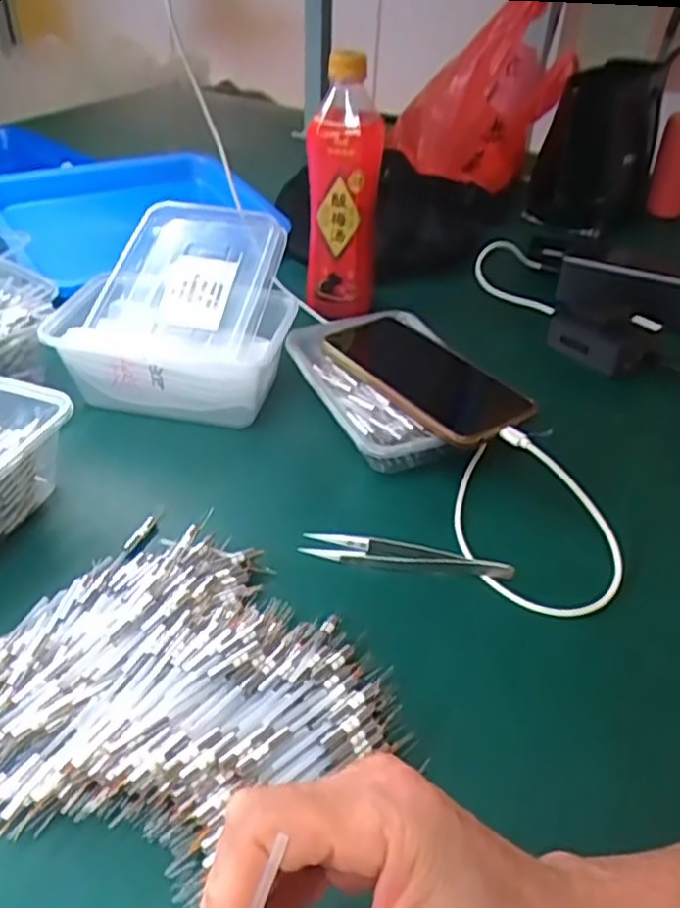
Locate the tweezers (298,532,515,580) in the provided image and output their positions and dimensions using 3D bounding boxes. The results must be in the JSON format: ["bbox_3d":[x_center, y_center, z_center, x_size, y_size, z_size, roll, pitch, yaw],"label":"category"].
[{"bbox_3d":[0.040,0.061,0.423,0.122,0.013,0.019,11,39,9],"label":"tweezers"}]

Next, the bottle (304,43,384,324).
[{"bbox_3d":[0.003,-0.221,0.610,0.063,0.194,0.061,5,38,0],"label":"bottle"}]

